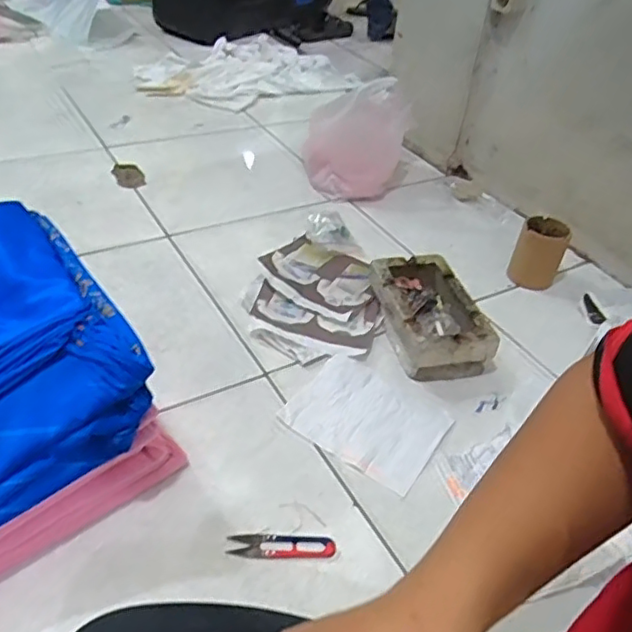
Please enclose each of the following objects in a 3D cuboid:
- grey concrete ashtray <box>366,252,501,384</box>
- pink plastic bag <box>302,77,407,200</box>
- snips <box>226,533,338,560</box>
[{"bbox_3d":[0.174,-0.008,0.955,0.132,0.068,0.229,-5,41,-12],"label":"grey concrete ashtray"},{"bbox_3d":[0.081,-0.366,1.232,0.188,0.229,0.100,12,40,9],"label":"pink plastic bag"},{"bbox_3d":[-0.038,0.255,0.674,0.116,0.004,0.031,2,40,-3],"label":"snips"}]

